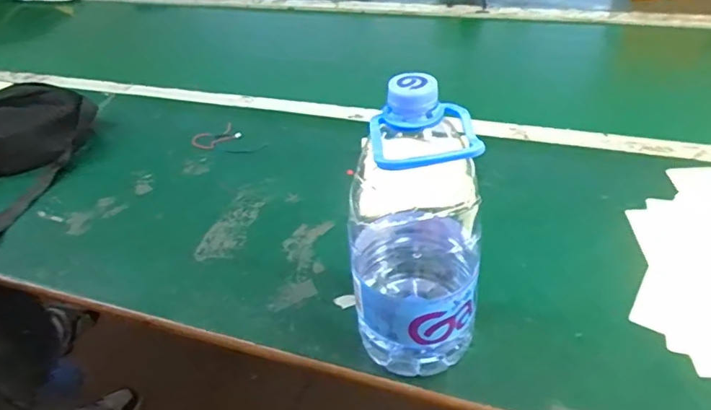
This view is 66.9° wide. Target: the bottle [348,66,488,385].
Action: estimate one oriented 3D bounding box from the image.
[{"bbox_3d":[0.044,0.021,0.415,0.098,0.247,0.107,-6,38,0],"label":"bottle"}]

